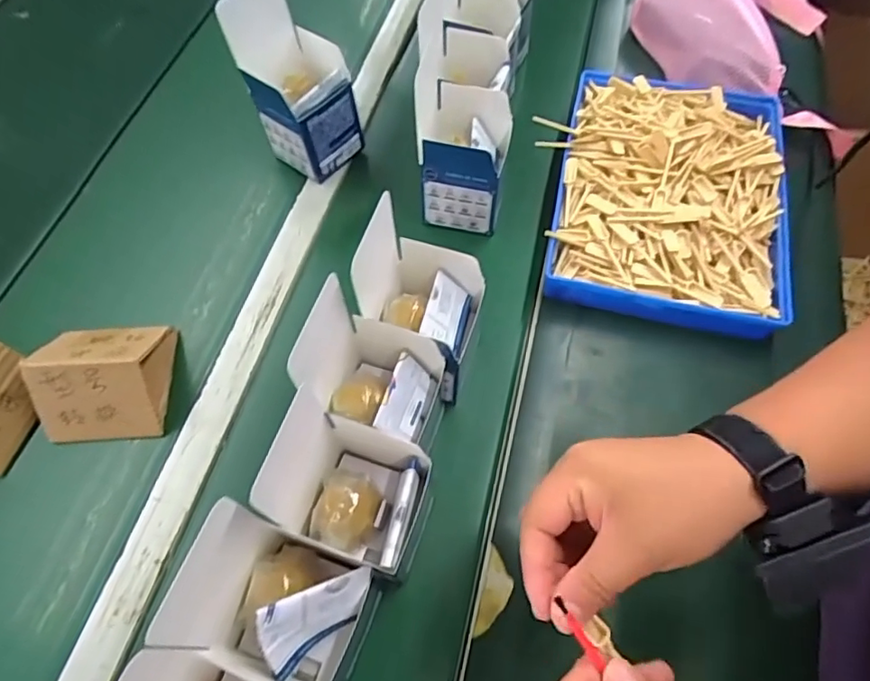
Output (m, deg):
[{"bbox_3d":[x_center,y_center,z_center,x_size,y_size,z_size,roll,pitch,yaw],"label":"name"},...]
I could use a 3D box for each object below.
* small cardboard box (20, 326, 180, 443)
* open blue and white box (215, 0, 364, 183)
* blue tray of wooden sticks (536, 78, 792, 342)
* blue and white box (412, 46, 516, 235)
[{"bbox_3d":[-0.304,0.026,0.513,0.109,0.069,0.112,-5,61,-4],"label":"small cardboard box"},{"bbox_3d":[-0.147,-0.279,0.610,0.094,0.170,0.095,39,68,19],"label":"open blue and white box"},{"bbox_3d":[0.247,-0.169,0.610,0.258,0.061,0.313,13,62,6],"label":"blue tray of wooden sticks"},{"bbox_3d":[0.026,-0.190,0.592,0.092,0.119,0.091,10,62,5],"label":"blue and white box"}]

